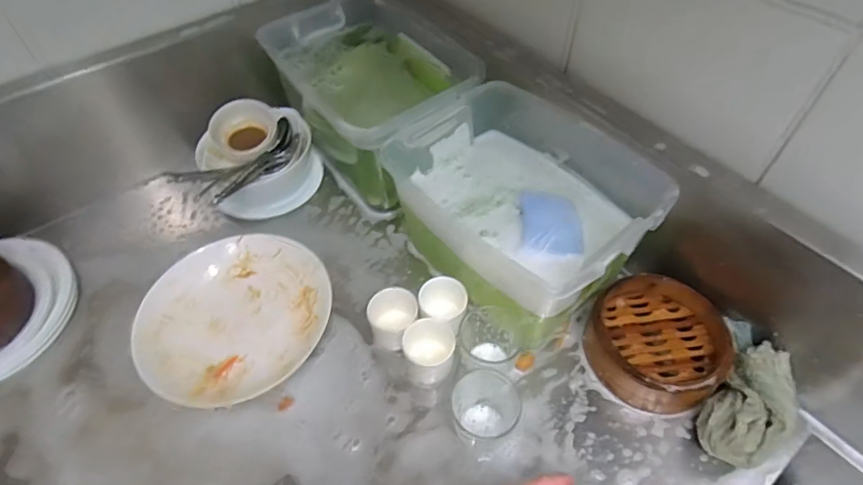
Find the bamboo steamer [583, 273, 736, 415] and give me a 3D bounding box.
[{"bbox_3d":[0.286,0.127,0.615,0.161,0.079,0.157,-1,51,1],"label":"bamboo steamer"}]

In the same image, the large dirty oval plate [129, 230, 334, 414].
[{"bbox_3d":[-0.271,0.100,0.671,0.262,0.036,0.265,34,59,25],"label":"large dirty oval plate"}]

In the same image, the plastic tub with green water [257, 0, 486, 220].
[{"bbox_3d":[-0.096,-0.252,0.853,0.268,0.195,0.373,-32,57,-22],"label":"plastic tub with green water"}]

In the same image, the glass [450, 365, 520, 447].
[{"bbox_3d":[0.061,0.192,0.569,0.070,0.073,0.072,-1,51,1],"label":"glass"}]

